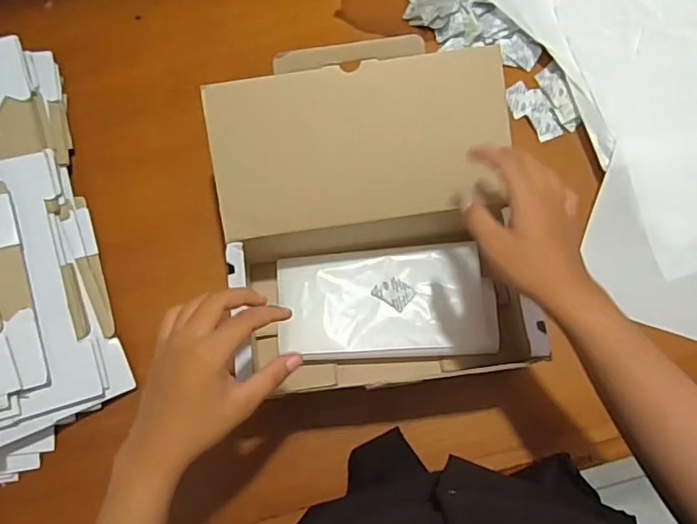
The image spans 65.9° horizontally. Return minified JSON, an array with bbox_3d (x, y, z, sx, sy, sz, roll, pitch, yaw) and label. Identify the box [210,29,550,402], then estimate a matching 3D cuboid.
[{"bbox_3d":[0.022,-0.032,0.528,0.272,0.167,0.292,-8,75,-1],"label":"box"}]

